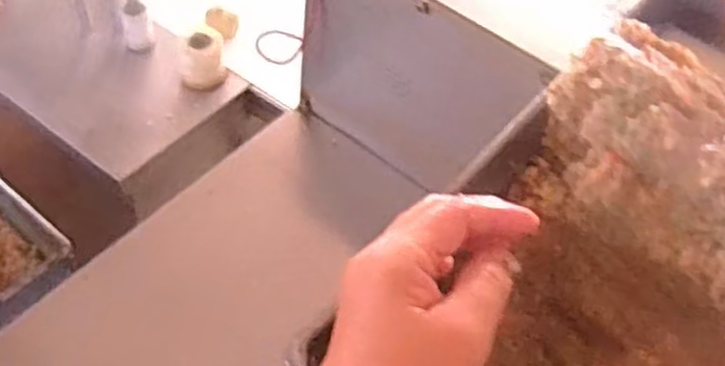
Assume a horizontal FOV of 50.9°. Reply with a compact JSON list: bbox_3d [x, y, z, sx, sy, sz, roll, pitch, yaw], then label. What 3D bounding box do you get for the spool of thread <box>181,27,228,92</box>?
[{"bbox_3d":[-0.244,-0.189,1.173,0.061,0.078,0.064,3,52,-3],"label":"spool of thread"}]

